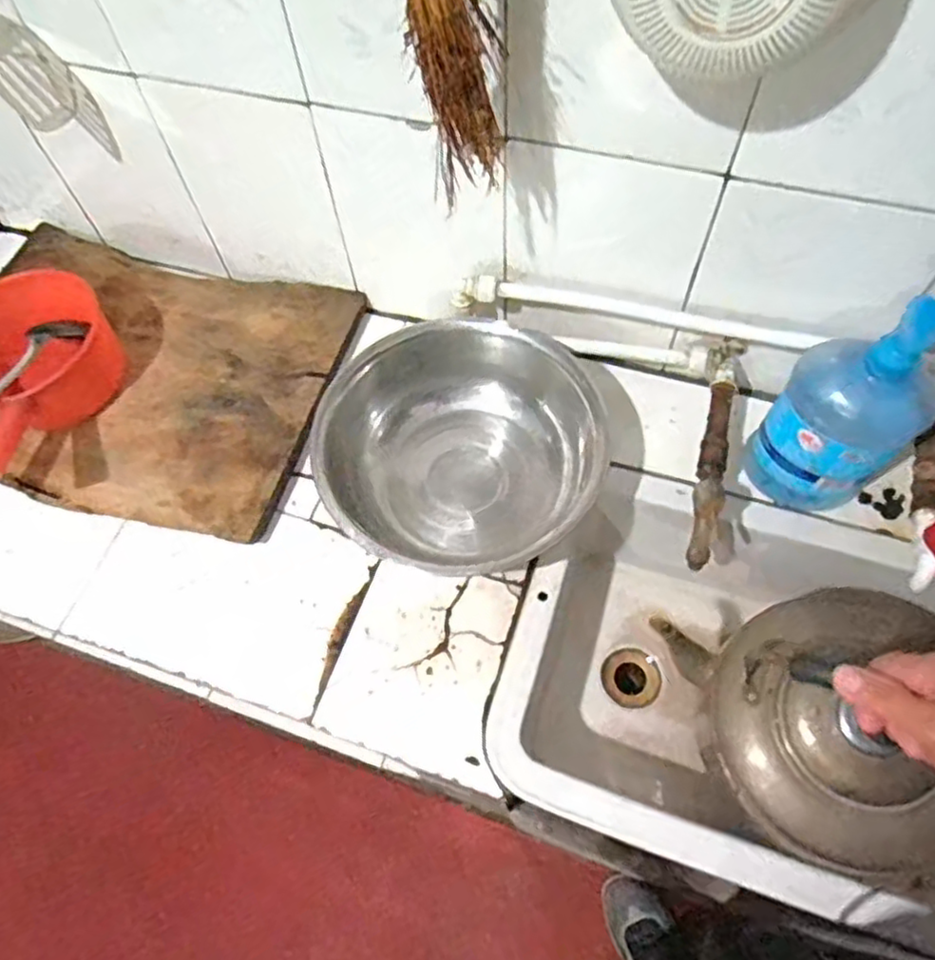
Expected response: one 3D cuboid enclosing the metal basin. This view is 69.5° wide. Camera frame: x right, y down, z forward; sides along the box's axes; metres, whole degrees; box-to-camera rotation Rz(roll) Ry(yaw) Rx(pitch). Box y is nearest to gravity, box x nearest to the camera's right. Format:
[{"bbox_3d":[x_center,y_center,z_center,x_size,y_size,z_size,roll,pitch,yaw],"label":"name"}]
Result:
[{"bbox_3d":[-0.014,-0.030,0.746,0.254,0.125,0.247,-2,62,3],"label":"metal basin"}]

